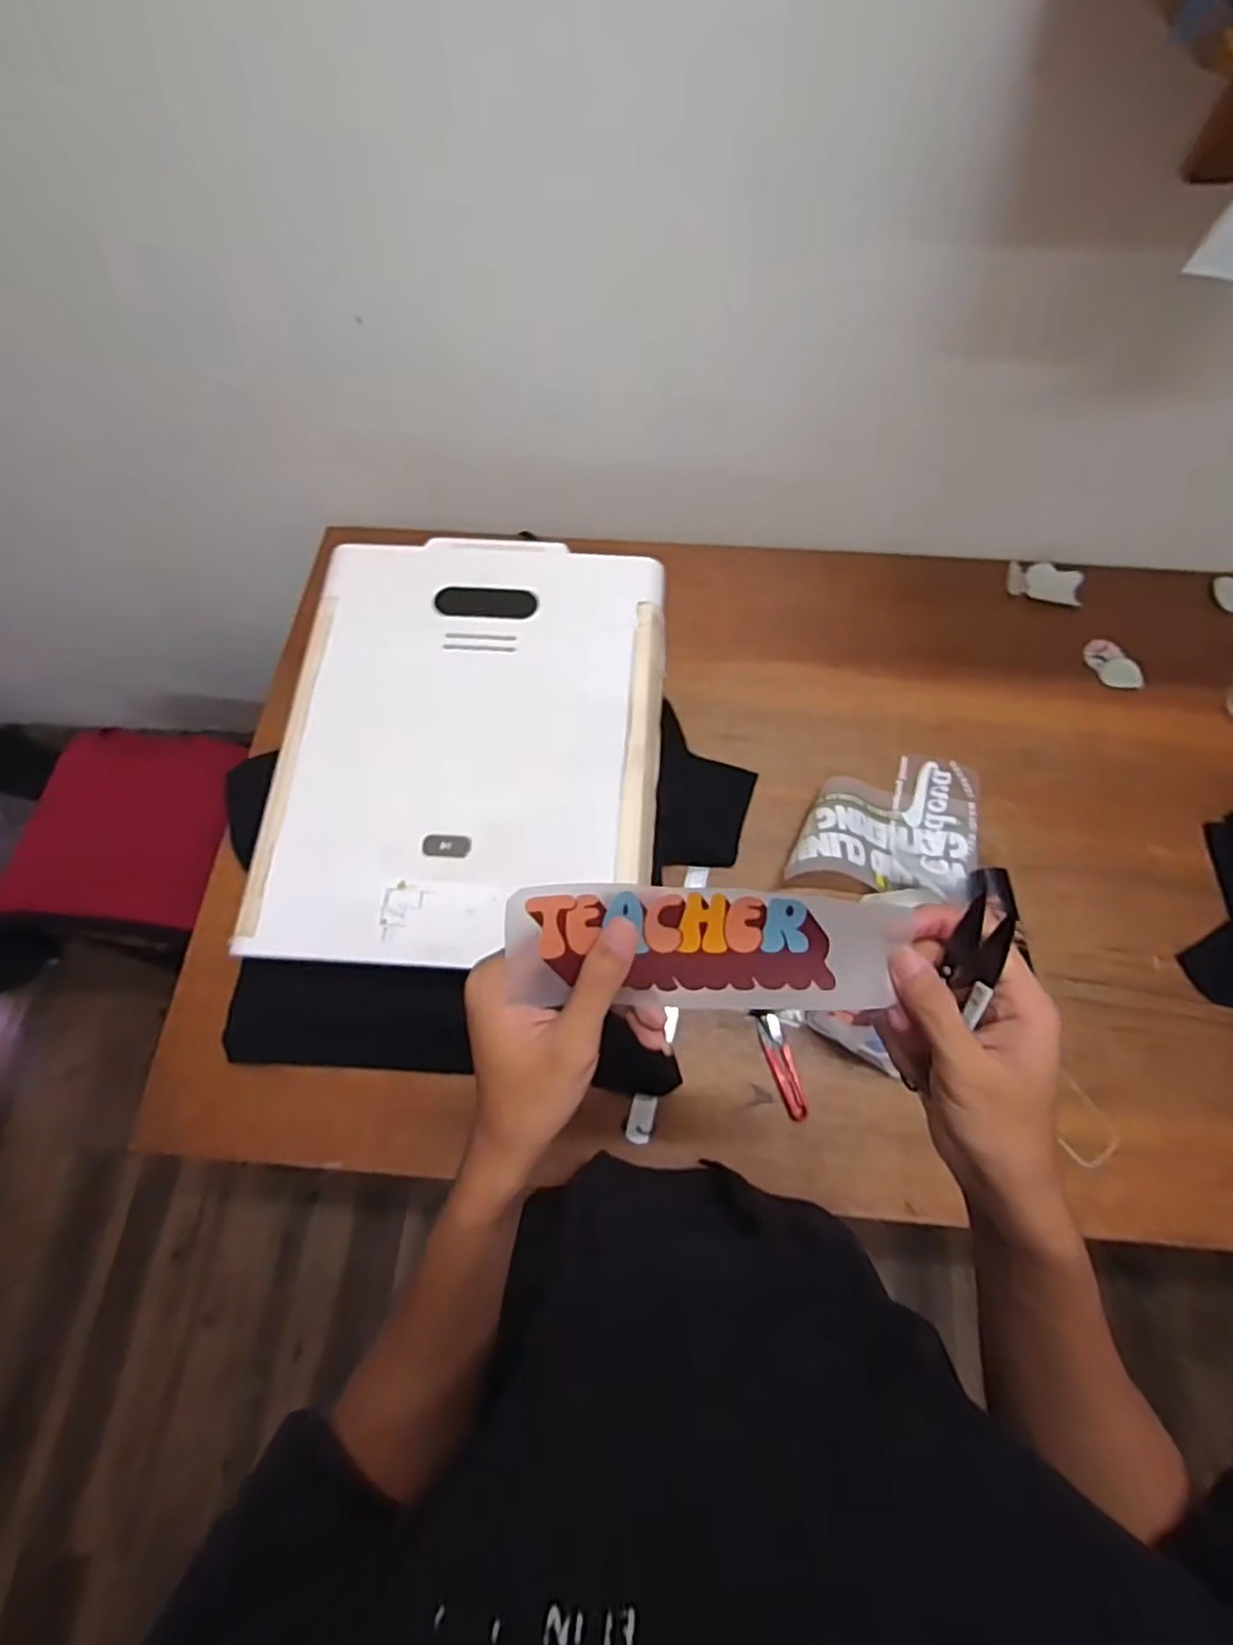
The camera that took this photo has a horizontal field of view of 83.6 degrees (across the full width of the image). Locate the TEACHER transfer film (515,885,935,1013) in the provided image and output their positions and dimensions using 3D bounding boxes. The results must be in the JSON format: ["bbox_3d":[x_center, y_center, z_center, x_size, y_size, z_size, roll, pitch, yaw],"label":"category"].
[{"bbox_3d":[0.042,0.059,0.319,0.180,0.010,0.058,2,101,-7],"label":"TEACHER transfer film"}]

